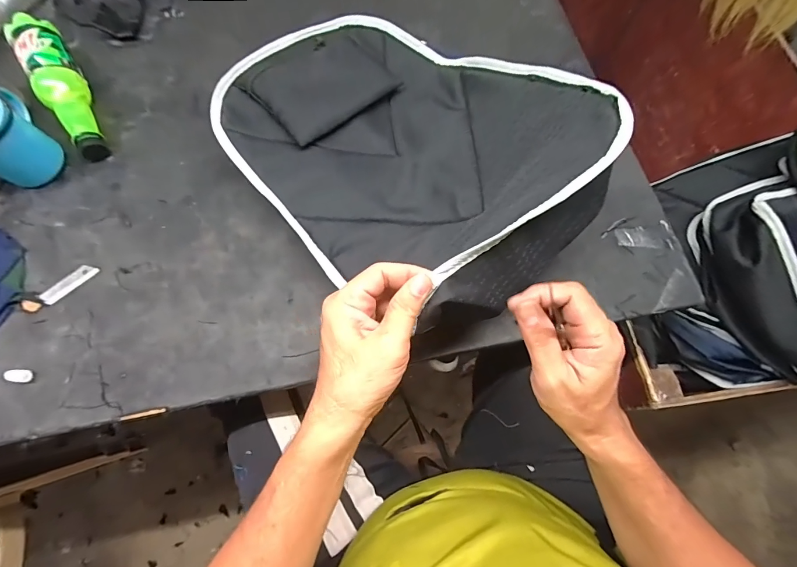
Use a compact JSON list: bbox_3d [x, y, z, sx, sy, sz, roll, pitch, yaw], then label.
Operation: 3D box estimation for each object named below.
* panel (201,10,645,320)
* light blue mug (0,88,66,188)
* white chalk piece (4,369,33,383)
[{"bbox_3d":[0.005,-0.162,0.380,0.296,0.116,0.396,-37,76,-14],"label":"panel"},{"bbox_3d":[-0.449,-0.162,0.421,0.076,0.081,0.081,-34,75,-14],"label":"light blue mug"},{"bbox_3d":[-0.377,0.092,0.367,0.024,0.006,0.013,4,70,-1],"label":"white chalk piece"}]

